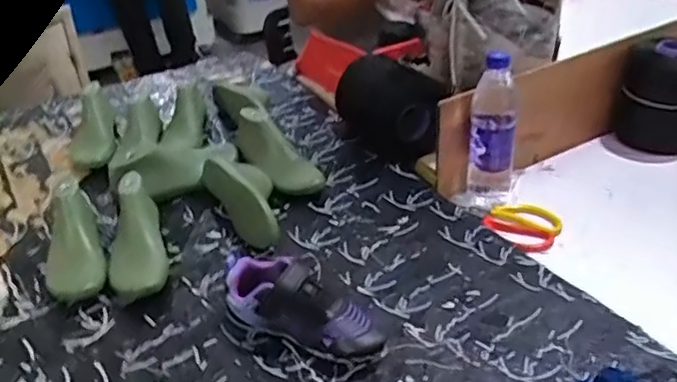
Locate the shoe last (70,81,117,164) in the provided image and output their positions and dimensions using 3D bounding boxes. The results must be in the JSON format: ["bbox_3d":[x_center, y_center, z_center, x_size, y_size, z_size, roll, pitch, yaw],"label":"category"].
[{"bbox_3d":[-0.421,-0.106,1.066,0.073,0.077,0.189,-11,35,-13],"label":"shoe last"}]

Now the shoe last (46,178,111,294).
[{"bbox_3d":[-0.347,0.067,0.815,0.073,0.077,0.185,-17,37,-21],"label":"shoe last"}]

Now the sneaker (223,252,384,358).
[{"bbox_3d":[-0.040,0.130,0.690,0.190,0.078,0.073,19,39,28],"label":"sneaker"}]

